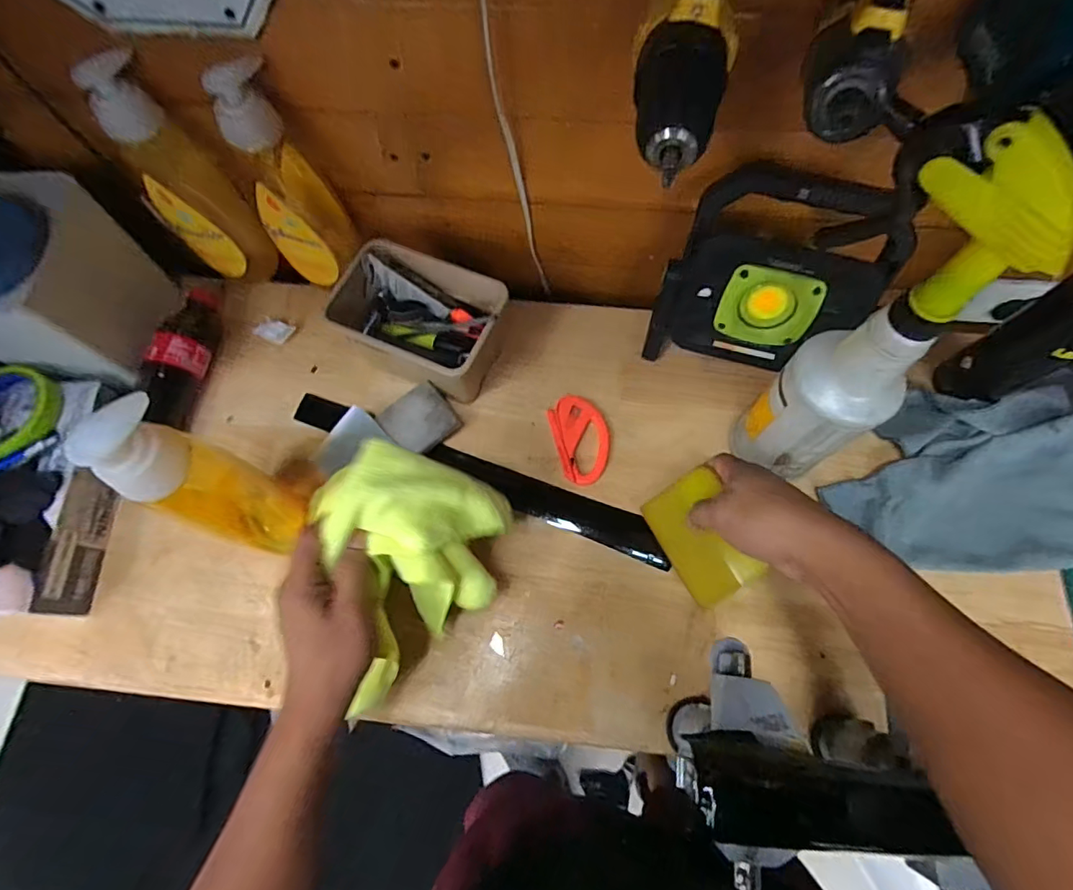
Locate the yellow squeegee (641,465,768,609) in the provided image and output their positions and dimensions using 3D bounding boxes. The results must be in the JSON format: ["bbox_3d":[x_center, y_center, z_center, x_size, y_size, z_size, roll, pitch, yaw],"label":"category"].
[{"bbox_3d":[0.138,0.076,0.430,0.068,0.008,0.098,-36,67,18],"label":"yellow squeegee"}]

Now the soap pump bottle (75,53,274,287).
[{"bbox_3d":[-0.342,-0.247,0.506,0.075,0.215,0.063,-41,74,-13],"label":"soap pump bottle"}]

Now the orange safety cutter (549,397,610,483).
[{"bbox_3d":[0.049,-0.006,0.541,0.058,0.014,0.094,-12,70,-4],"label":"orange safety cutter"}]

